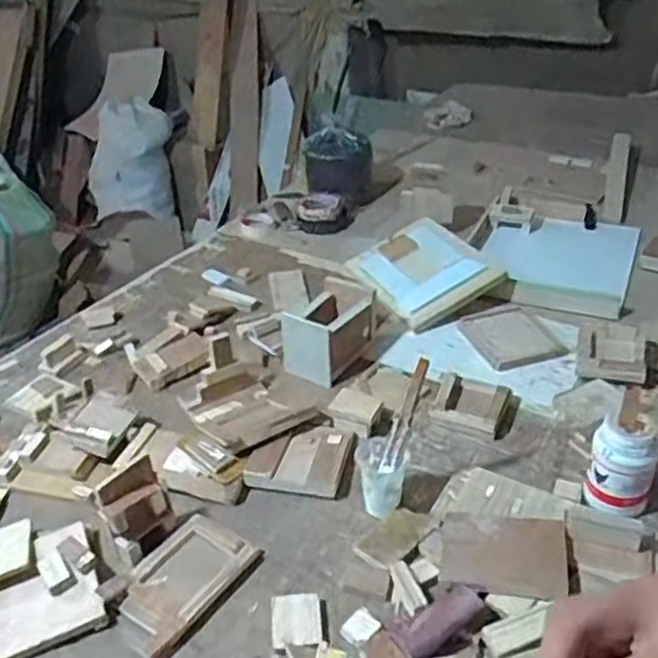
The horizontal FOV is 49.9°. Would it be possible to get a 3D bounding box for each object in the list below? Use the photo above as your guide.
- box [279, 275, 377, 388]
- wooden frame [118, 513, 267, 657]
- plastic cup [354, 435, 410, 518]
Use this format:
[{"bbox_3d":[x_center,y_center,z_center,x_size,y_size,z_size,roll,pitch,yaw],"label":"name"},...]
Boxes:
[{"bbox_3d":[0.000,0.001,1.222,0.110,0.112,0.155,14,37,26],"label":"box"},{"bbox_3d":[-0.178,0.306,0.863,0.113,0.026,0.170,22,41,32],"label":"wooden frame"},{"bbox_3d":[0.071,0.200,0.948,0.070,0.083,0.070,-3,33,2],"label":"plastic cup"}]

